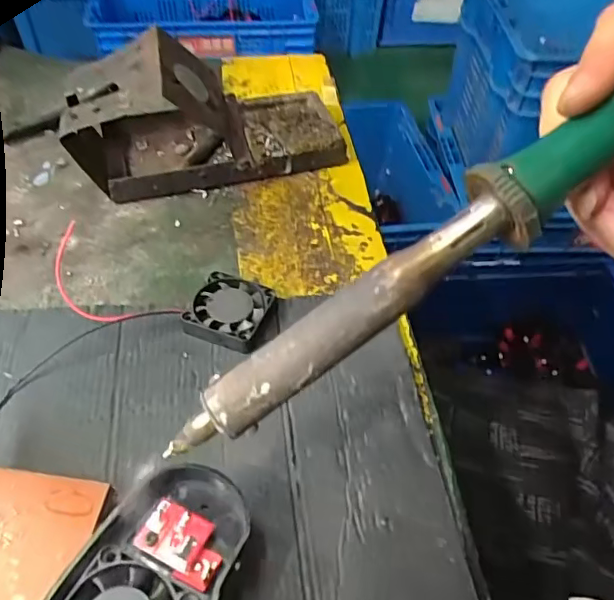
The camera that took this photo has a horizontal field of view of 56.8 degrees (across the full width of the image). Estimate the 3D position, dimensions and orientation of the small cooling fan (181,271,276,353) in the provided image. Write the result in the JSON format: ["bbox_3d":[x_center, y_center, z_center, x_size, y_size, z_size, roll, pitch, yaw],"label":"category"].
[{"bbox_3d":[-0.042,0.007,0.308,0.039,0.014,0.040,18,52,11],"label":"small cooling fan"}]

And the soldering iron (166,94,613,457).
[{"bbox_3d":[0.061,-0.030,0.192,0.259,0.019,0.025,-36,58,0],"label":"soldering iron"}]

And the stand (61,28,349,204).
[{"bbox_3d":[-0.064,-0.126,0.373,0.166,0.082,0.072,-13,53,-13],"label":"stand"}]

